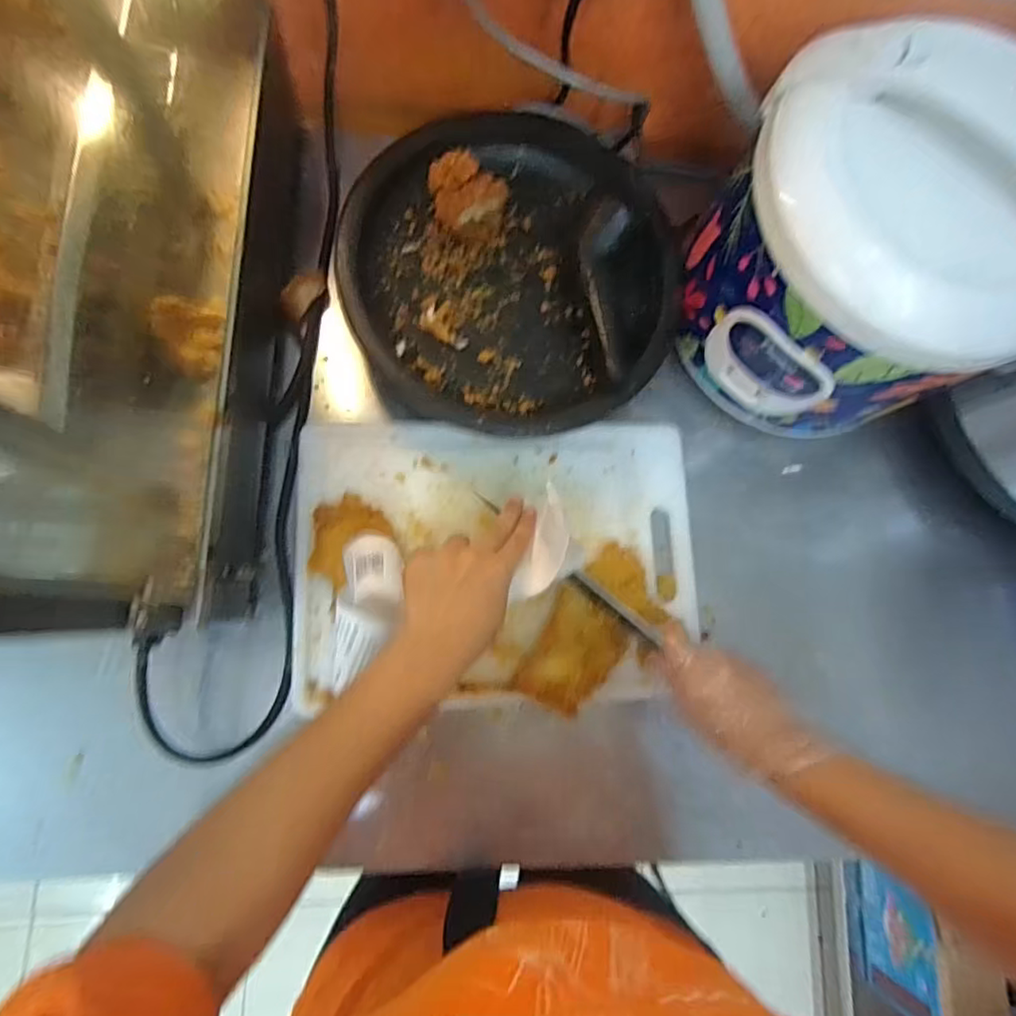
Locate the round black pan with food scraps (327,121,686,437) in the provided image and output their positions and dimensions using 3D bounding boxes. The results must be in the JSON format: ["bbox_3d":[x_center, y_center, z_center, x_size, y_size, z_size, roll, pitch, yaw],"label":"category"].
[{"bbox_3d":[0.002,-0.200,0.528,0.278,0.075,0.280,1,83,-6],"label":"round black pan with food scraps"}]

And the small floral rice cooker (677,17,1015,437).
[{"bbox_3d":[0.273,-0.187,0.465,0.219,0.202,0.207,0,80,-7],"label":"small floral rice cooker"}]

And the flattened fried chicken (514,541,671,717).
[{"bbox_3d":[0.068,0.101,0.510,0.147,0.028,0.076,-44,89,-10],"label":"flattened fried chicken"}]

